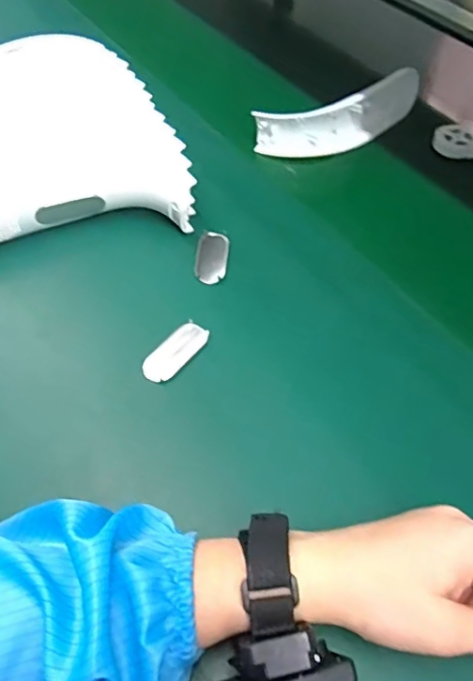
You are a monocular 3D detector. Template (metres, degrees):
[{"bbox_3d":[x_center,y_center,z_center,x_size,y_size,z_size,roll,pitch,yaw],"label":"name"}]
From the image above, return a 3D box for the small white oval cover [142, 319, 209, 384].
[{"bbox_3d":[-0.046,0.009,0.419,0.024,0.008,0.054,36,62,23],"label":"small white oval cover"}]

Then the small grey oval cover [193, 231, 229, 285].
[{"bbox_3d":[-0.021,-0.072,0.481,0.026,0.006,0.060,3,55,3],"label":"small grey oval cover"}]

